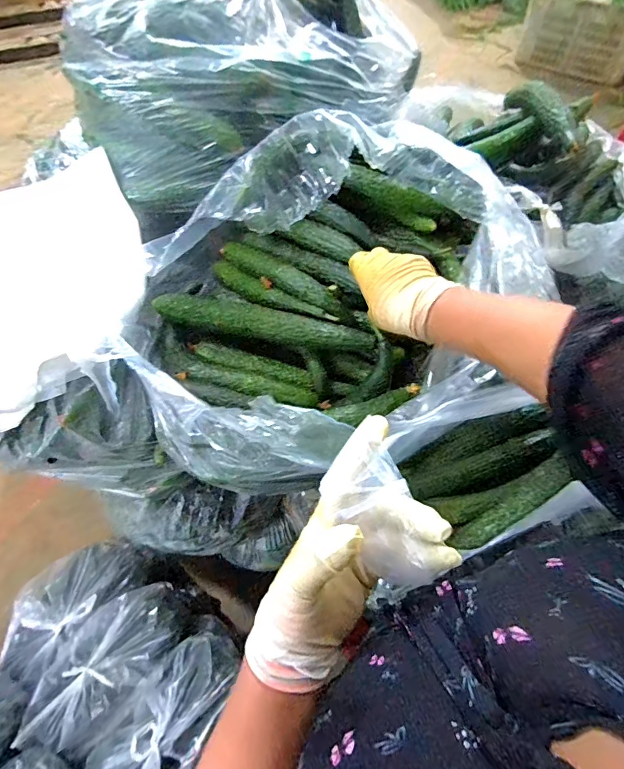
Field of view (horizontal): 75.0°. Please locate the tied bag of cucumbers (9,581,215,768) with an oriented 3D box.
[{"bbox_3d":[-0.420,0.588,0.864,0.348,0.144,0.193,-42,68,-16],"label":"tied bag of cucumbers"}]

